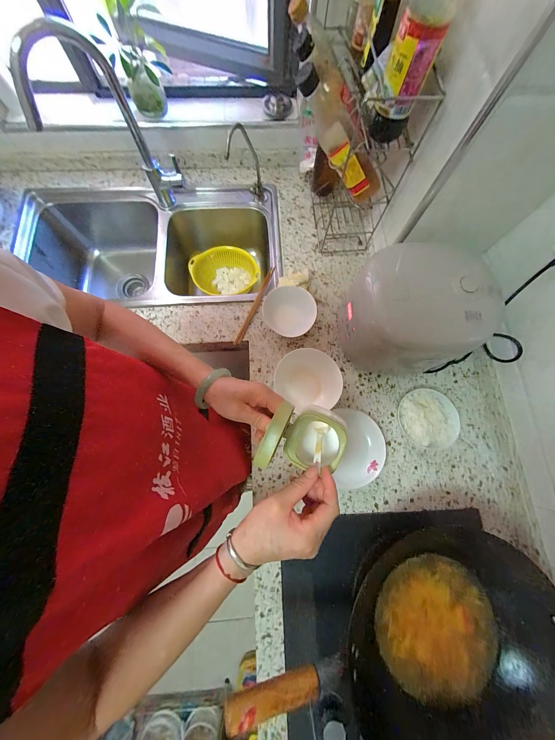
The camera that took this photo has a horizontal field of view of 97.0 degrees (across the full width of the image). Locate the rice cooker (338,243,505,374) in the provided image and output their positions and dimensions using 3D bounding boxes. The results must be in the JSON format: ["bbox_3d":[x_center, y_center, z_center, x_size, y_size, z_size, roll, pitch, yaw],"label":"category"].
[{"bbox_3d":[0.288,-0.114,0.547,0.259,0.211,0.214,9,76,2],"label":"rice cooker"}]

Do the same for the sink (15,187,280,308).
[{"bbox_3d":[-0.360,-0.352,0.814,0.723,0.242,0.383,3,77,0],"label":"sink"}]

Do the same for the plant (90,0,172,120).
[{"bbox_3d":[-0.331,-0.748,0.588,0.145,0.178,0.119,19,78,4],"label":"plant"}]

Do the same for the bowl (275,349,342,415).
[{"bbox_3d":[0.074,0.025,0.587,0.149,0.062,0.138,0,76,-1],"label":"bowl"}]

